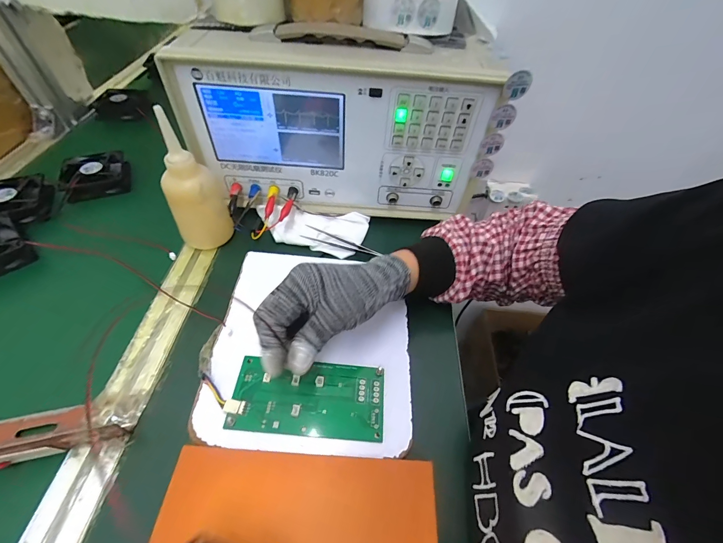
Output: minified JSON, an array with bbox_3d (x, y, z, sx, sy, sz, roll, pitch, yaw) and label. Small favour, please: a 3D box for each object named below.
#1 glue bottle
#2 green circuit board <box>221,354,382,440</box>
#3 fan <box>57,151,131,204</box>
[{"bbox_3d":[-0.195,-0.092,0.371,0.063,0.148,0.049,-20,56,-17],"label":"glue bottle"},{"bbox_3d":[-0.047,0.113,0.291,0.134,0.007,0.065,4,53,-3],"label":"green circuit board"},{"bbox_3d":[-0.397,-0.142,0.480,0.082,0.027,0.076,-21,56,-17],"label":"fan"}]

